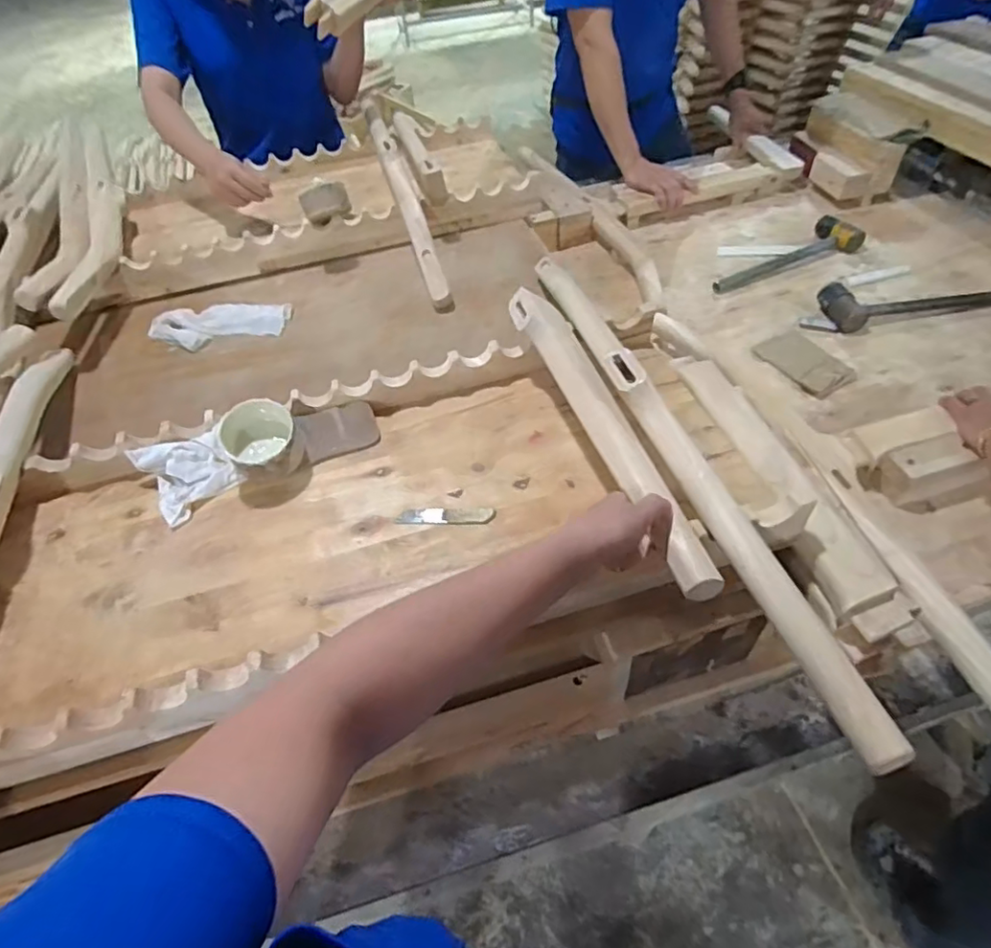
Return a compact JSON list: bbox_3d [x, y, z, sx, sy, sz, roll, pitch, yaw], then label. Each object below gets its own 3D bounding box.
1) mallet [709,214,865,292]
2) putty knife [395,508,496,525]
[{"bbox_3d":[0.565,-0.431,1.168,0.313,0.047,0.093,-22,51,-13],"label":"mallet"},{"bbox_3d":[-0.053,0.044,0.632,0.102,0.006,0.021,-1,49,5],"label":"putty knife"}]

